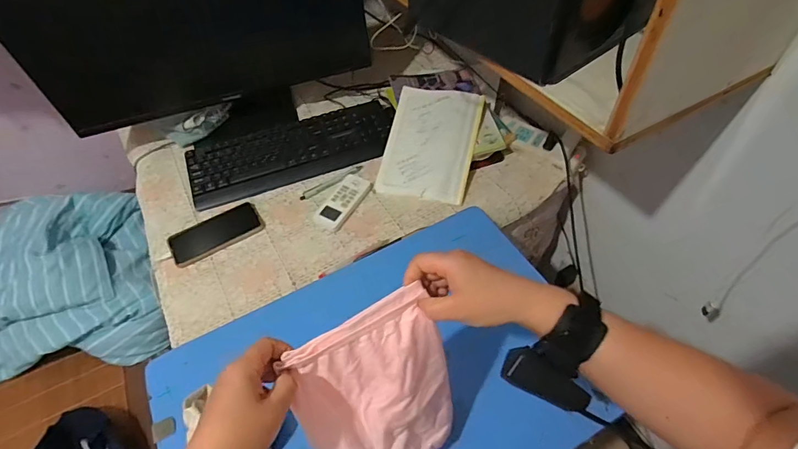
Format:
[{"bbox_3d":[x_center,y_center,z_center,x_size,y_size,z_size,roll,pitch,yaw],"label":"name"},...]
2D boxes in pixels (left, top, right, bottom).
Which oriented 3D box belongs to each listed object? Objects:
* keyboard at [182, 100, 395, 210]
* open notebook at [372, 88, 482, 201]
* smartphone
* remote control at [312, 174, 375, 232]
[{"bbox_3d":[-0.218,-0.162,0.910,0.433,0.031,0.153,-18,52,-10],"label":"keyboard"},{"bbox_3d":[0.065,-0.170,0.886,0.179,0.013,0.263,9,68,11],"label":"open notebook"},{"bbox_3d":[-0.341,0.014,0.806,0.164,0.010,0.083,-29,55,-18],"label":"smartphone"},{"bbox_3d":[-0.109,-0.045,0.838,0.065,0.019,0.132,24,57,21],"label":"remote control"}]

